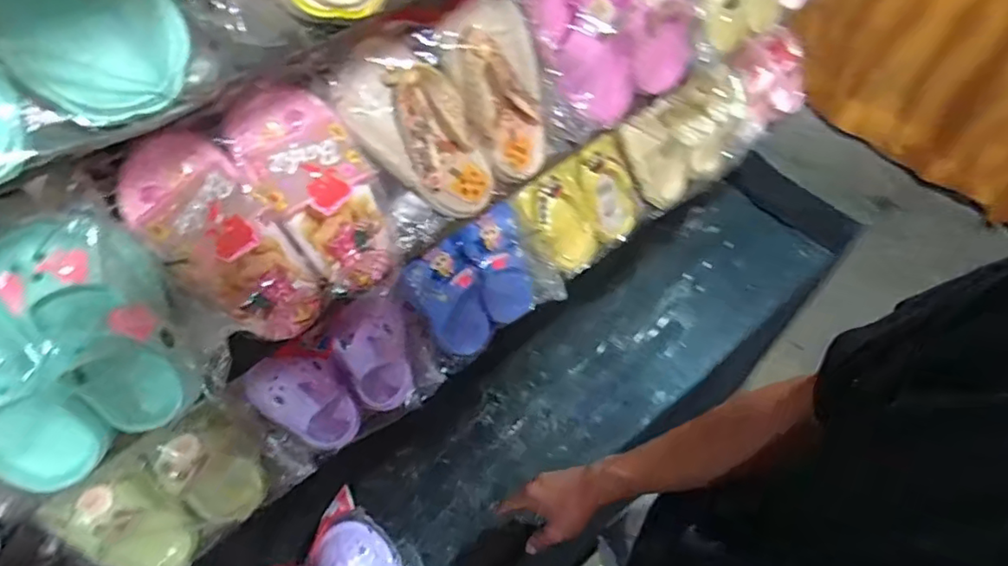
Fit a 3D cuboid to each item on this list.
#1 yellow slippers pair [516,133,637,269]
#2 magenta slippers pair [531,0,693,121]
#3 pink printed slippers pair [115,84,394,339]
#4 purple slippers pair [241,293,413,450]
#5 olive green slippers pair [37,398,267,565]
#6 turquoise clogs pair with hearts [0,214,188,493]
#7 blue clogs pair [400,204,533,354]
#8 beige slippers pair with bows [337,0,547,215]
[{"bbox_3d":[0.106,-0.106,0.783,0.184,0.153,0.055,-33,33,-21],"label":"yellow slippers pair"},{"bbox_3d":[0.110,-0.253,0.592,0.182,0.165,0.074,-31,62,-19],"label":"magenta slippers pair"},{"bbox_3d":[-0.183,-0.050,0.459,0.170,0.177,0.065,-32,28,-20],"label":"pink printed slippers pair"},{"bbox_3d":[-0.178,0.103,0.638,0.179,0.142,0.058,-39,40,-26],"label":"purple slippers pair"},{"bbox_3d":[-0.331,0.212,0.577,0.169,0.152,0.055,-36,45,-19],"label":"olive green slippers pair"},{"bbox_3d":[-0.302,0.051,0.382,0.155,0.162,0.068,-33,35,-16],"label":"turquoise clogs pair with hearts"},{"bbox_3d":[-0.036,0.007,0.706,0.154,0.150,0.071,-33,63,-20],"label":"blue clogs pair"},{"bbox_3d":[-0.042,-0.157,0.521,0.184,0.175,0.050,-34,41,-17],"label":"beige slippers pair with bows"}]

